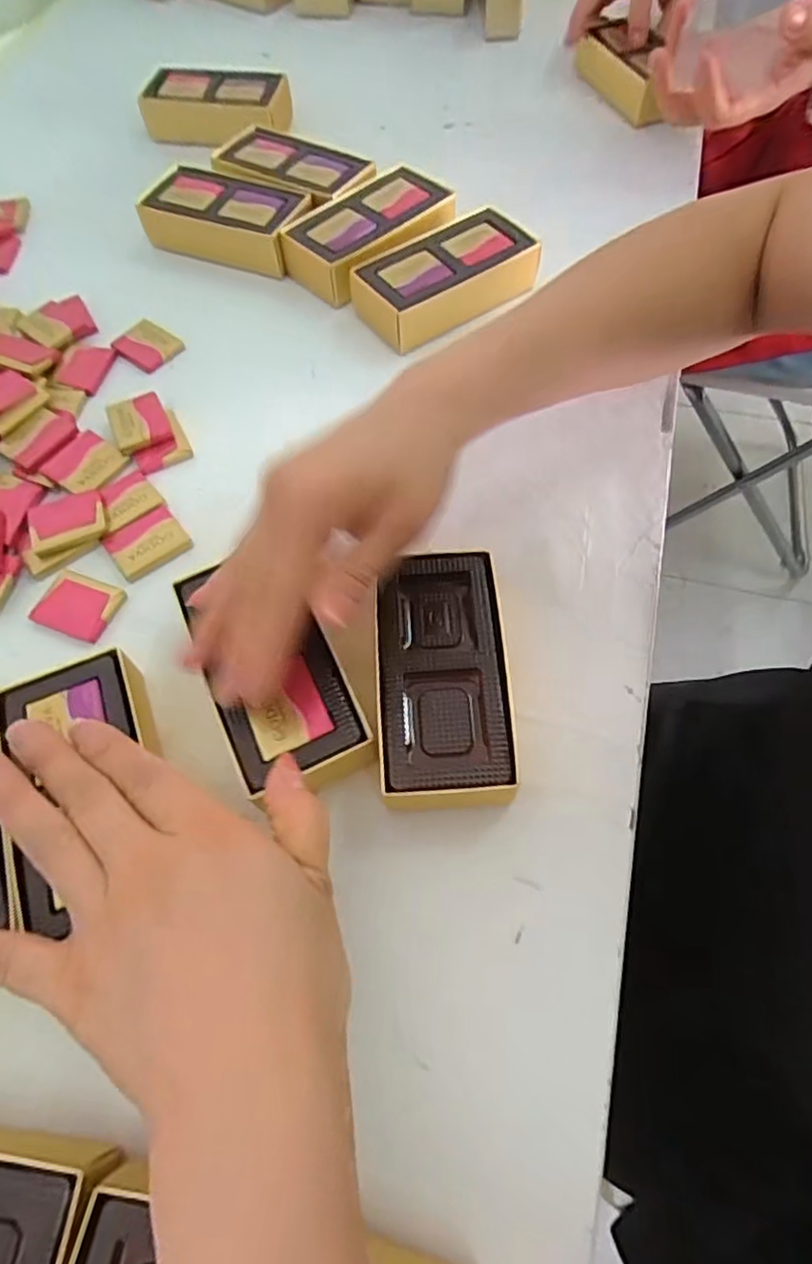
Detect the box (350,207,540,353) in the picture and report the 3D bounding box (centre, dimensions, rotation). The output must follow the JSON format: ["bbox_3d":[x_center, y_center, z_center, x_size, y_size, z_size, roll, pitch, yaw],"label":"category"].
[{"bbox_3d":[0.027,-0.231,0.422,0.121,0.036,0.066,-33,66,-14],"label":"box"}]

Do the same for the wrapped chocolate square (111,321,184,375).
[{"bbox_3d":[-0.172,-0.191,0.420,0.037,0.005,0.031,33,69,18],"label":"wrapped chocolate square"}]

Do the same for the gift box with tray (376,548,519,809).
[{"bbox_3d":[0.017,0.022,0.288,0.056,0.033,0.119,-3,62,2],"label":"gift box with tray"}]

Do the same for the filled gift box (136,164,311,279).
[{"bbox_3d":[-0.128,-0.300,0.460,0.111,0.034,0.057,17,65,12],"label":"filled gift box"}]

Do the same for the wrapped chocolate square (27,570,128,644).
[{"bbox_3d":[-0.170,-0.014,0.328,0.040,0.004,0.033,20,65,13],"label":"wrapped chocolate square"}]

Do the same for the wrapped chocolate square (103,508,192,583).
[{"bbox_3d":[-0.141,-0.049,0.344,0.038,0.005,0.034,-35,66,-14],"label":"wrapped chocolate square"}]

